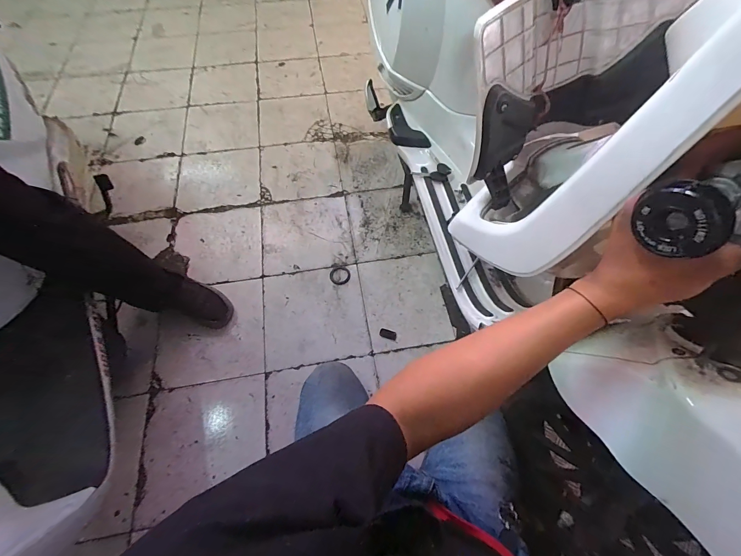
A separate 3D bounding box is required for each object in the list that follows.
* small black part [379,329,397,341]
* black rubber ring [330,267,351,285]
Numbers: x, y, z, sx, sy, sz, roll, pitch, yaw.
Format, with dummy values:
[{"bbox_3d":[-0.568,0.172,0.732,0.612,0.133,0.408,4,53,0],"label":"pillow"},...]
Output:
[{"bbox_3d":[0.051,0.162,0.955,0.049,0.005,0.026,16,62,8],"label":"small black part"},{"bbox_3d":[-0.096,-0.008,1.047,0.065,0.007,0.064,0,61,-1],"label":"black rubber ring"}]

